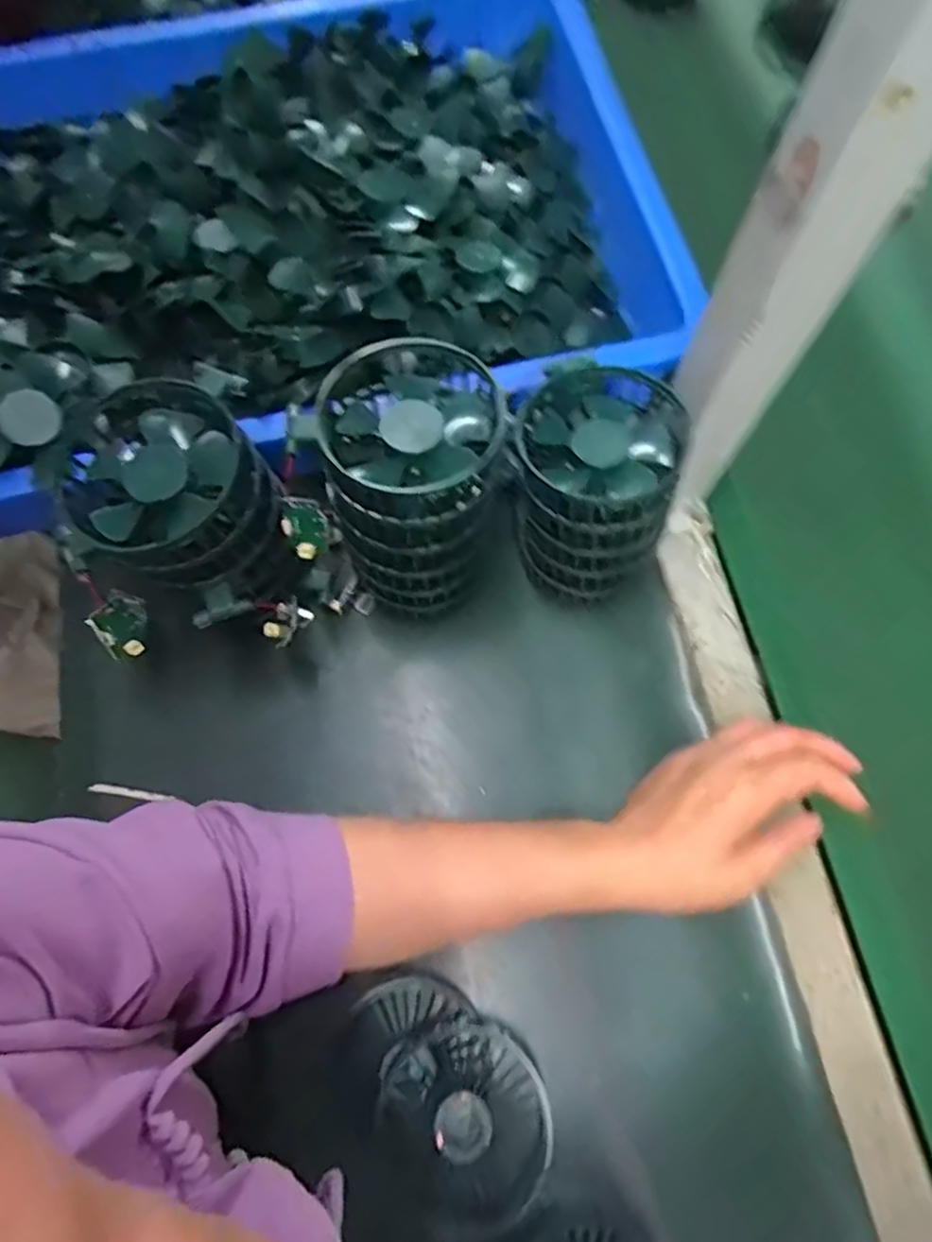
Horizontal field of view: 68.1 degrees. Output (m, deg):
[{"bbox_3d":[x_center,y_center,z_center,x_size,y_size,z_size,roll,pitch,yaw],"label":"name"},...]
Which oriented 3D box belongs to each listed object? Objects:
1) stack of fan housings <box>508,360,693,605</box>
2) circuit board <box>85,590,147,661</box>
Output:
[{"bbox_3d":[0.074,-0.077,0.416,0.101,0.115,0.099,21,72,5],"label":"stack of fan housings"},{"bbox_3d":[-0.186,0.002,0.375,0.027,0.036,0.009,-38,39,-23],"label":"circuit board"}]

